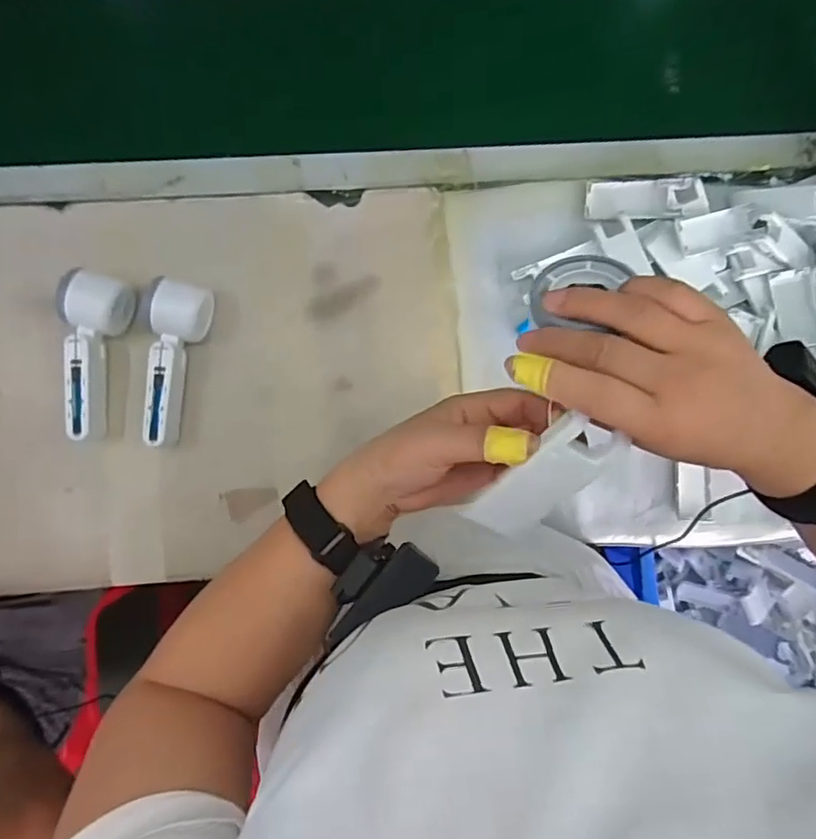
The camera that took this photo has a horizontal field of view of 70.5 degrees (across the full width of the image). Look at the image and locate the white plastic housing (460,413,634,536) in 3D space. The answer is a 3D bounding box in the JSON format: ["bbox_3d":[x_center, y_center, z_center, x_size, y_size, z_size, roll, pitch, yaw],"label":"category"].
[{"bbox_3d":[0.073,0.033,0.314,0.037,0.015,0.086,46,112,1],"label":"white plastic housing"}]

